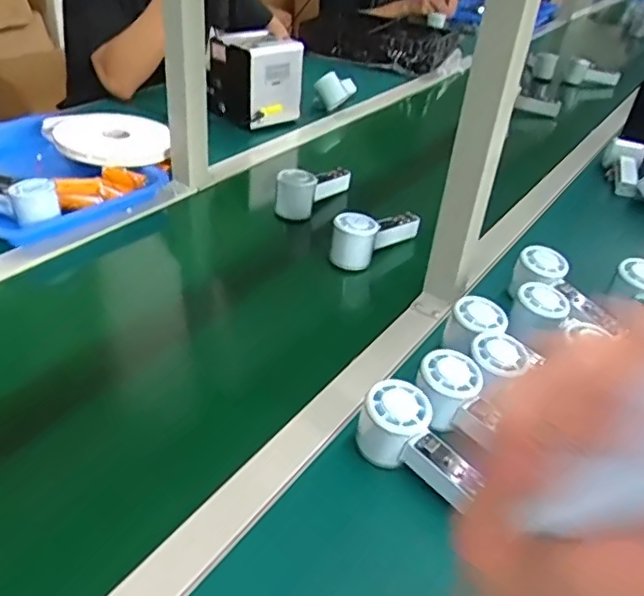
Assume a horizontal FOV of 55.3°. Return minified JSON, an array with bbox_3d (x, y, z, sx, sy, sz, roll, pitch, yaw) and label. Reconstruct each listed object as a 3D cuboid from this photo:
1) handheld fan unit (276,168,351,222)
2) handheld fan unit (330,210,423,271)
[{"bbox_3d":[-0.009,-0.169,0.937,0.053,0.071,0.138,30,42,30],"label":"handheld fan unit"},{"bbox_3d":[0.073,-0.093,0.854,0.059,0.061,0.157,30,42,30],"label":"handheld fan unit"}]

